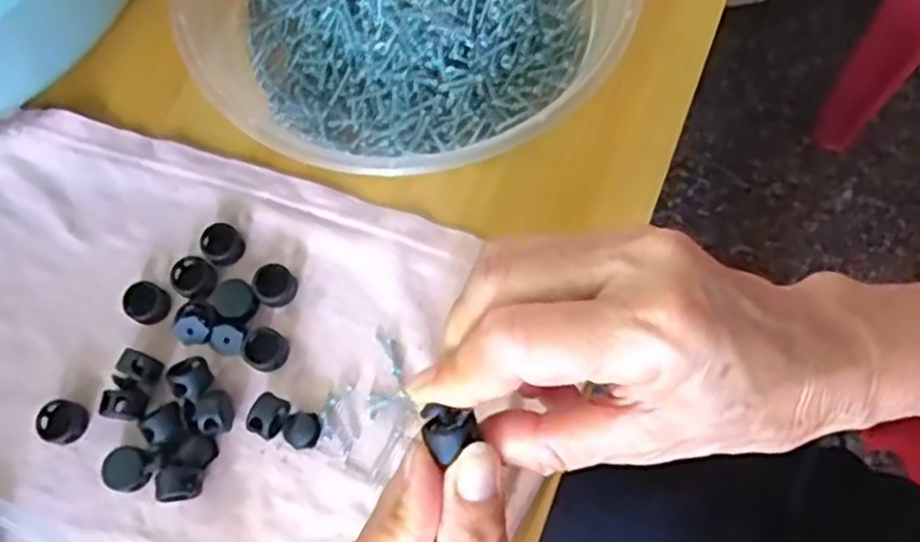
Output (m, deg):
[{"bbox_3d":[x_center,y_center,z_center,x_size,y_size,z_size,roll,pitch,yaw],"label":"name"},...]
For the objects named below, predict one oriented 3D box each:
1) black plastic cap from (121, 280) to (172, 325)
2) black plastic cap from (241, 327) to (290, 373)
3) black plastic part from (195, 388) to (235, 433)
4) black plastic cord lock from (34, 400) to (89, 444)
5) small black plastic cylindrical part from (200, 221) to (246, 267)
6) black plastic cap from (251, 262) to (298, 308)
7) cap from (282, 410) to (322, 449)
[{"bbox_3d":[-0.131,0.013,0.325,0.019,0.009,0.017,27,73,12],"label":"black plastic cap"},{"bbox_3d":[-0.080,0.032,0.316,0.018,0.006,0.017,33,75,13],"label":"black plastic cap"},{"bbox_3d":[-0.097,0.056,0.306,0.011,0.011,0.017,-7,70,0],"label":"black plastic part"},{"bbox_3d":[-0.161,0.060,0.310,0.018,0.007,0.017,-1,70,2],"label":"black plastic cord lock"},{"bbox_3d":[-0.103,-0.012,0.334,0.017,0.010,0.016,-1,70,2],"label":"small black plastic cylindrical part"},{"bbox_3d":[-0.078,0.006,0.325,0.016,0.009,0.017,-1,70,2],"label":"black plastic cap"},{"bbox_3d":[-0.063,0.063,0.307,0.014,0.005,0.014,-1,70,2],"label":"cap"}]

